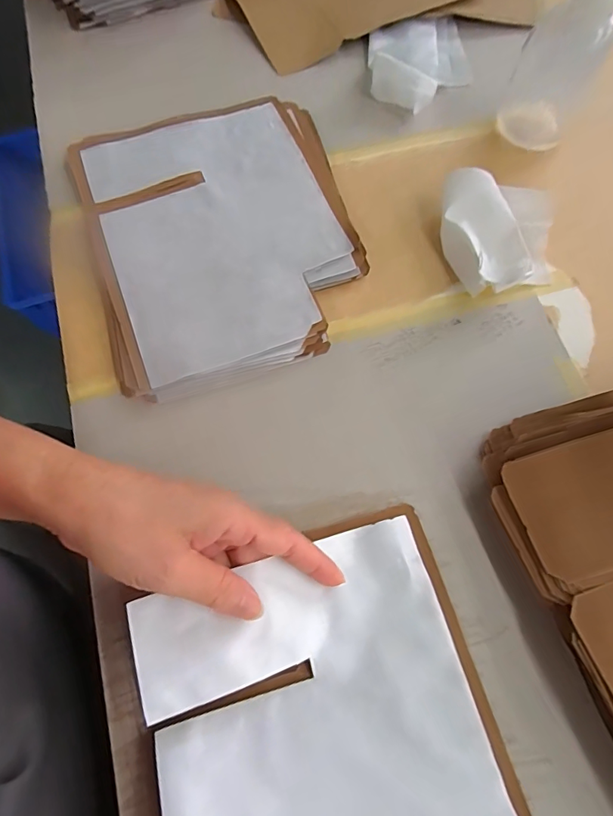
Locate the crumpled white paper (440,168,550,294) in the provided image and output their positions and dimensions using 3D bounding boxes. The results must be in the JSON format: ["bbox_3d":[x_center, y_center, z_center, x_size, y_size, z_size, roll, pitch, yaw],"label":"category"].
[{"bbox_3d":[0.154,-0.136,0.363,0.085,0.035,0.101,2,72,0],"label":"crumpled white paper"}]

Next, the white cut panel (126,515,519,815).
[{"bbox_3d":[0.017,0.188,0.233,0.171,0.052,0.220,-17,73,-7],"label":"white cut panel"}]

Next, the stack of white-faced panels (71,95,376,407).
[{"bbox_3d":[-0.070,-0.145,0.371,0.204,0.014,0.256,-18,73,-7],"label":"stack of white-faced panels"}]

